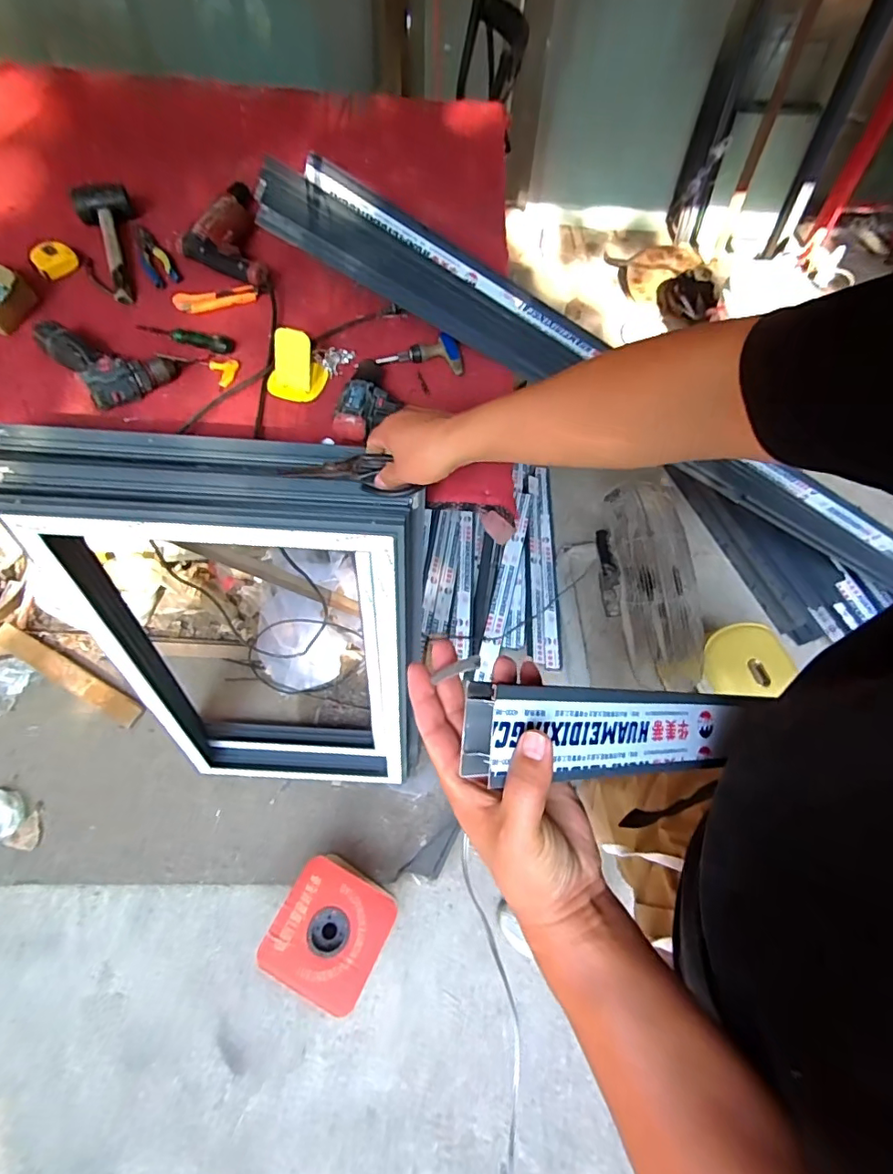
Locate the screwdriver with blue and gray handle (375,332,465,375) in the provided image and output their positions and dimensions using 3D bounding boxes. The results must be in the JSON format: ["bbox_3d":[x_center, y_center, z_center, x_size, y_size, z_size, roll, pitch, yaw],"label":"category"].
[{"bbox_3d":[-0.046,-0.395,0.873,0.144,0.028,0.069,-5,65,-3],"label":"screwdriver with blue and gray handle"}]

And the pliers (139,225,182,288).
[{"bbox_3d":[-0.563,-0.633,0.983,0.052,0.012,0.195,-29,69,-14],"label":"pliers"}]

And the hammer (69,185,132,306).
[{"bbox_3d":[-0.628,-0.658,0.972,0.104,0.049,0.308,-24,67,-11],"label":"hammer"}]

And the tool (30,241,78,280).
[{"bbox_3d":[-0.736,-0.617,0.958,0.070,0.028,0.062,-37,71,-16],"label":"tool"}]

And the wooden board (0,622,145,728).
[{"bbox_3d":[-1.080,0.240,1.448,0.525,0.032,0.069,26,67,11],"label":"wooden board"}]

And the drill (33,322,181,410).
[{"bbox_3d":[-0.563,-0.378,0.830,0.218,0.050,0.136,36,70,15],"label":"drill"}]

